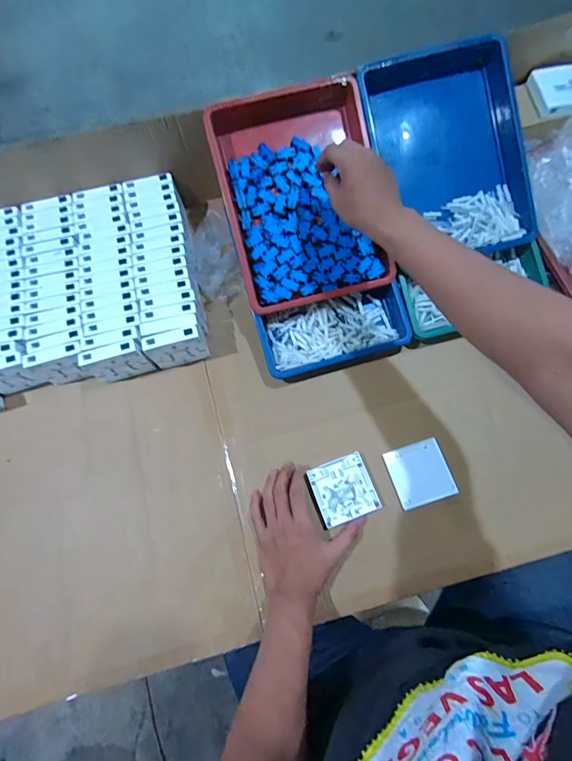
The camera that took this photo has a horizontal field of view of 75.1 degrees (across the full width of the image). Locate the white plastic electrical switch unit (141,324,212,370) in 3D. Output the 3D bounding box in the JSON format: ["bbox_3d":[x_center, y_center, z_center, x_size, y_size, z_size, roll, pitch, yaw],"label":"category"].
[{"bbox_3d":[-0.172,-0.050,0.601,0.086,0.086,0.026,-15,72,-3],"label":"white plastic electrical switch unit"}]

